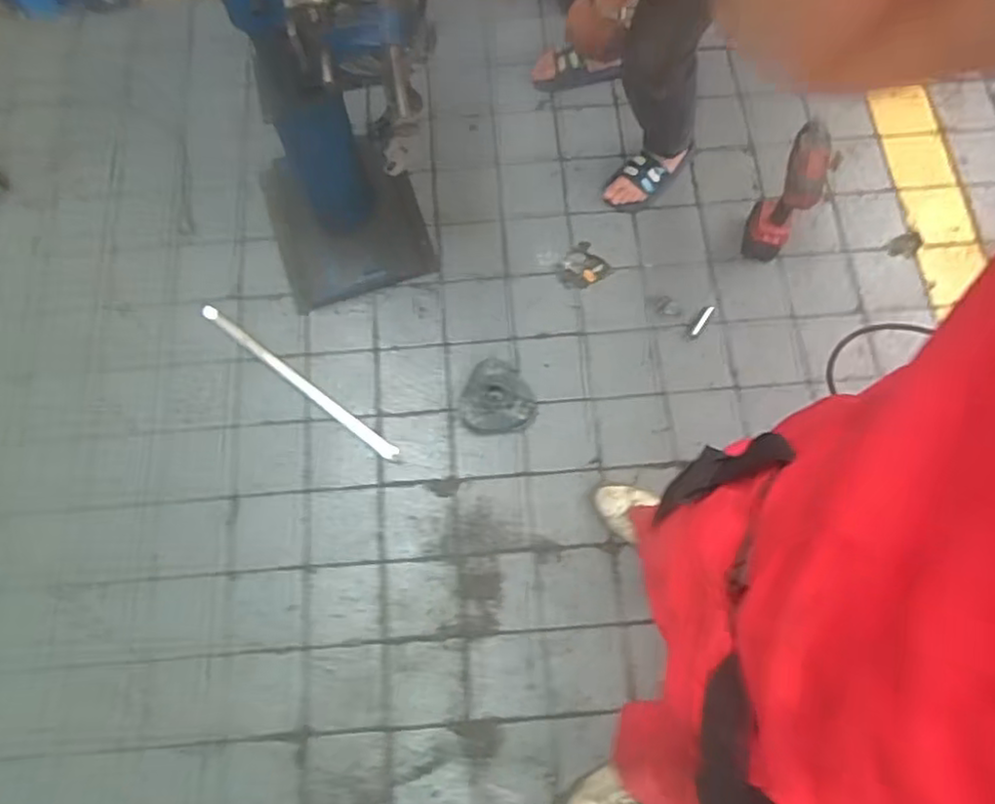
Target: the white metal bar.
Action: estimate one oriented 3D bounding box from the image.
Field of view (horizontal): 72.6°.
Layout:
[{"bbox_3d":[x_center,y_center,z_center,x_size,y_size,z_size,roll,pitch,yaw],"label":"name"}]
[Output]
[{"bbox_3d":[-0.437,-0.049,1.483,0.552,0.016,0.034,36,76,11],"label":"white metal bar"}]

